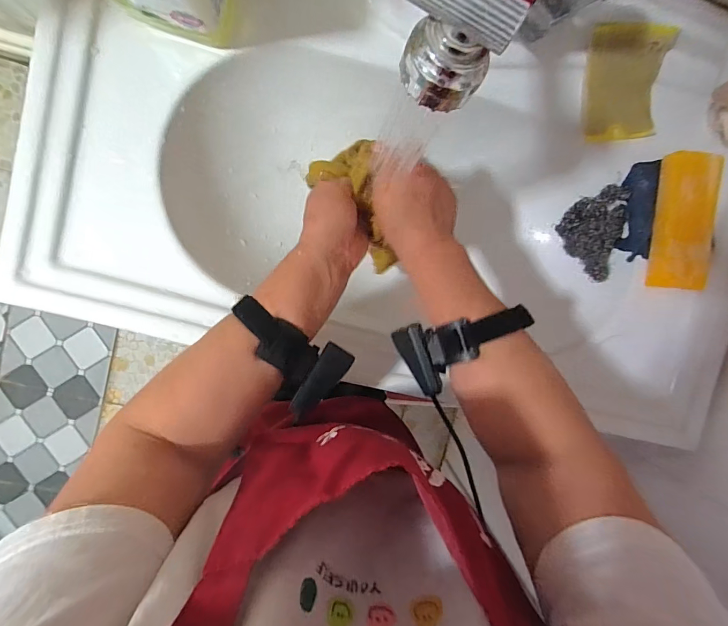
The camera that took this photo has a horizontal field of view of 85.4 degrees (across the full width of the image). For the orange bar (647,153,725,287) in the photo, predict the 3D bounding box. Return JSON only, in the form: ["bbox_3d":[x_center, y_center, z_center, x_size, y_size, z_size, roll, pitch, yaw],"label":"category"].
[{"bbox_3d":[0.365,-0.103,0.444,0.061,0.024,0.148,3,95,-5],"label":"orange bar"}]

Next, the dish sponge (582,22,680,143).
[{"bbox_3d":[0.284,-0.248,0.429,0.082,0.011,0.108,-4,114,0],"label":"dish sponge"}]

